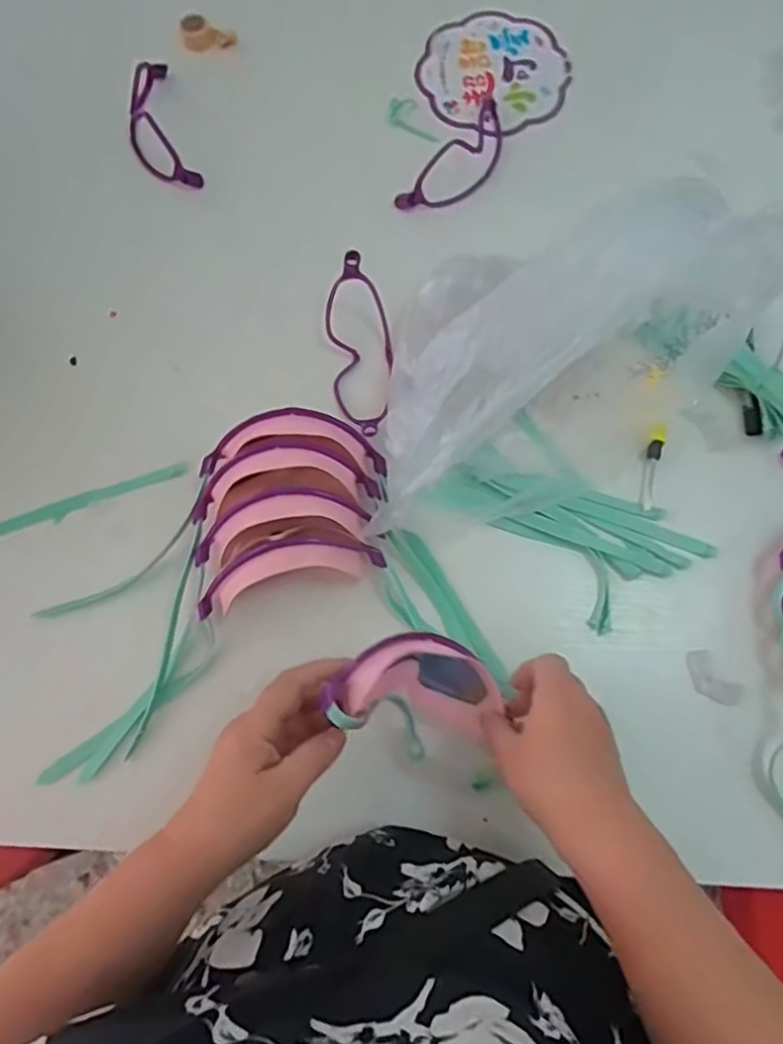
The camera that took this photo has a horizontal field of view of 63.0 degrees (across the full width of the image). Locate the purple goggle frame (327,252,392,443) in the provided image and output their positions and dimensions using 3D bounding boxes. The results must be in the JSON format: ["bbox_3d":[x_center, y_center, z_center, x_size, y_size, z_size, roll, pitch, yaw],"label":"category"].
[{"bbox_3d":[-0.028,-0.155,0.583,0.058,0.058,0.158,-7,88,-1],"label":"purple goggle frame"}]

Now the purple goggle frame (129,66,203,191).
[{"bbox_3d":[-0.250,-0.420,0.683,0.057,0.056,0.166,-19,75,-4],"label":"purple goggle frame"}]

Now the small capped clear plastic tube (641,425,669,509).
[{"bbox_3d":[0.230,-0.049,0.563,0.014,0.012,0.075,16,75,5],"label":"small capped clear plastic tube"}]

